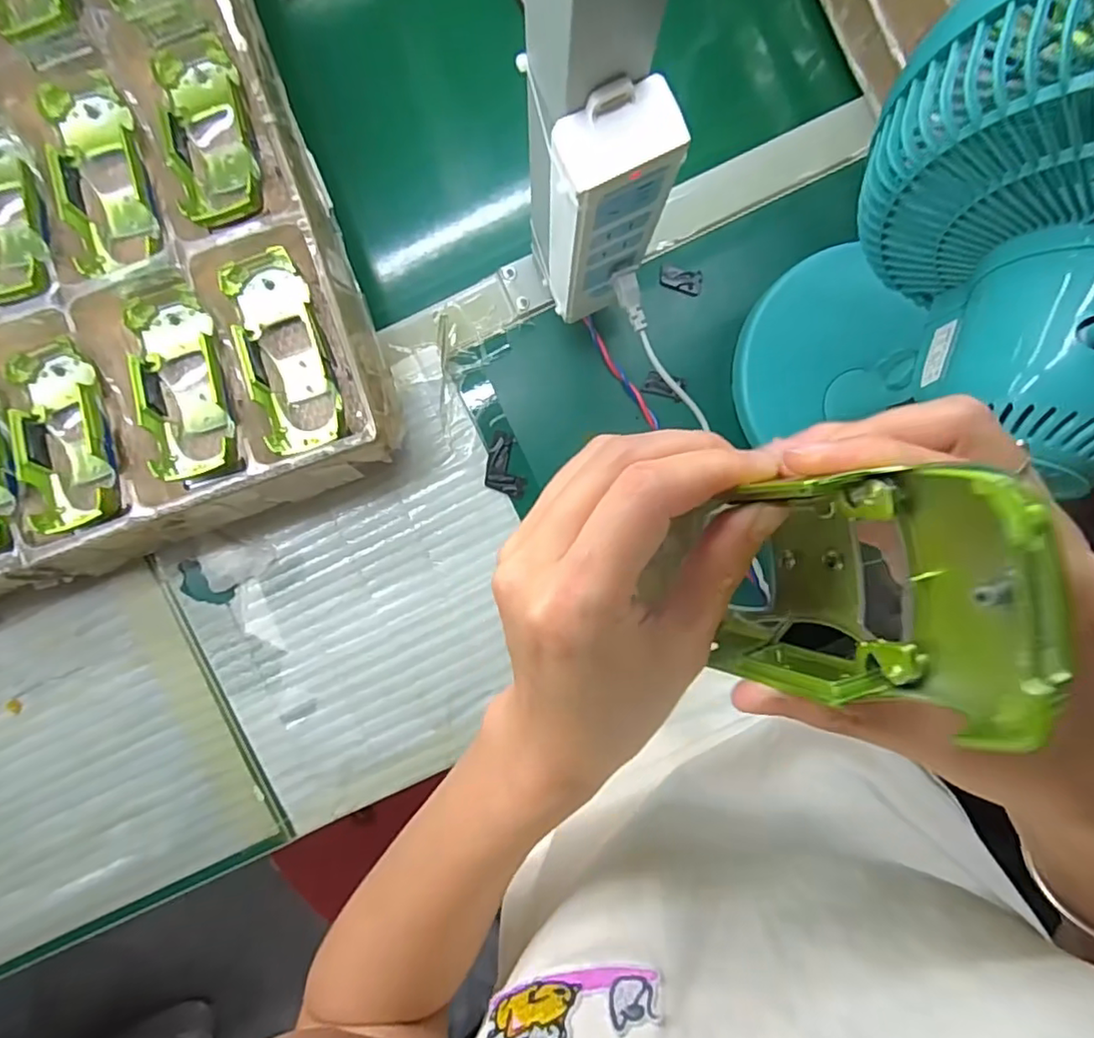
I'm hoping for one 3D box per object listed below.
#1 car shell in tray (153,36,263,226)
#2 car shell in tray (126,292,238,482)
[{"bbox_3d":[-0.227,-0.261,0.416,0.064,0.041,0.142,-17,79,-1],"label":"car shell in tray"},{"bbox_3d":[-0.248,-0.093,0.416,0.062,0.040,0.134,-15,92,-1],"label":"car shell in tray"}]

